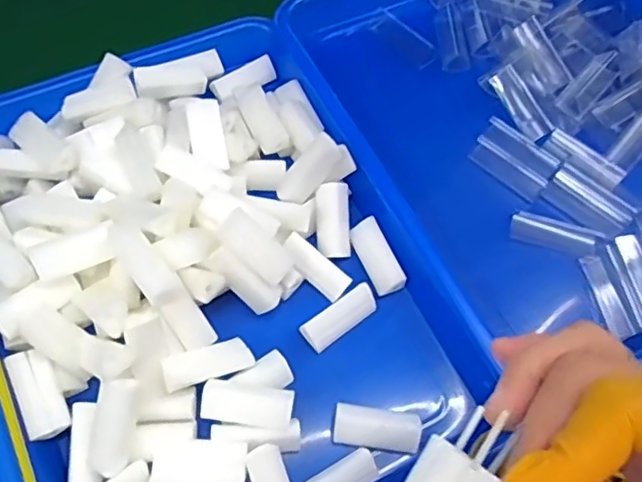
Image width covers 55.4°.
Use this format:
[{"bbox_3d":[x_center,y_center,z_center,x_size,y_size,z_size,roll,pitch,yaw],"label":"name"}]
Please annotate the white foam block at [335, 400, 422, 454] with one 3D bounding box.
[{"bbox_3d":[0.030,0.102,0.329,0.046,0.017,0.020,7,63,1],"label":"white foam block"}]

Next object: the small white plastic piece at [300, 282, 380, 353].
[{"bbox_3d":[0.011,0.044,0.354,0.046,0.012,0.018,-33,69,-17],"label":"small white plastic piece"}]

